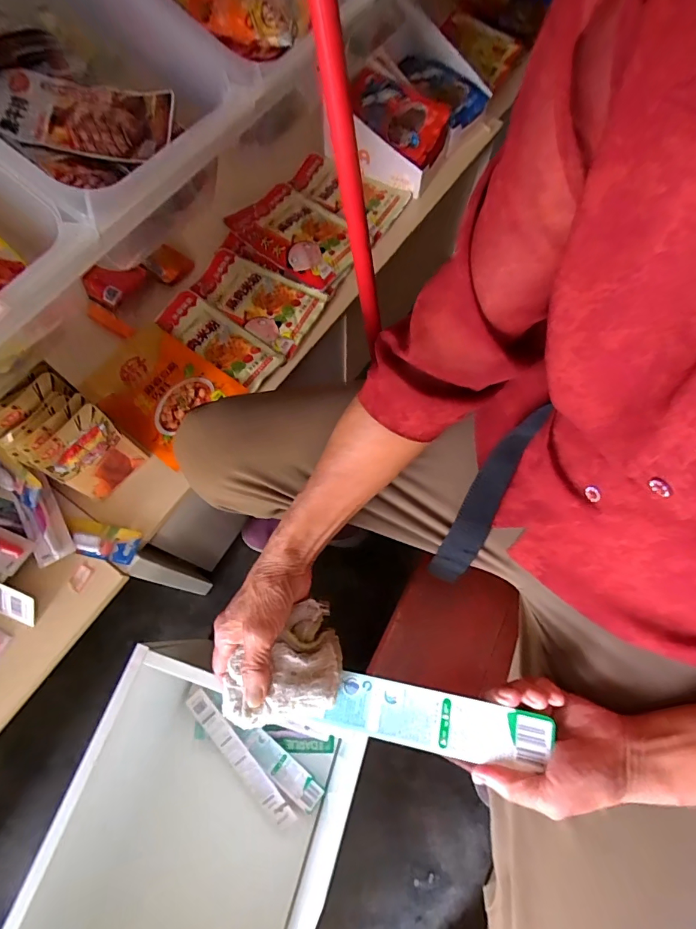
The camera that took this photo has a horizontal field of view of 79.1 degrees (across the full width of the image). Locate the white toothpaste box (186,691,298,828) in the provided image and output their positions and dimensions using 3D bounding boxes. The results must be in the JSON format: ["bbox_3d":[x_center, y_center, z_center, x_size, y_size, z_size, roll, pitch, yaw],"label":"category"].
[{"bbox_3d":[-0.170,0.454,0.659,0.036,0.021,0.234,-42,74,-15],"label":"white toothpaste box"}]

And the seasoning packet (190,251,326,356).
[{"bbox_3d":[-0.141,-0.260,0.649,0.211,0.012,0.117,35,72,13],"label":"seasoning packet"}]

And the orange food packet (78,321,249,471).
[{"bbox_3d":[-0.265,-0.108,0.582,0.193,0.009,0.145,37,73,14],"label":"orange food packet"}]

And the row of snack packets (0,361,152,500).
[{"bbox_3d":[-0.308,-0.026,0.480,0.071,0.140,0.090,34,72,13],"label":"row of snack packets"}]

